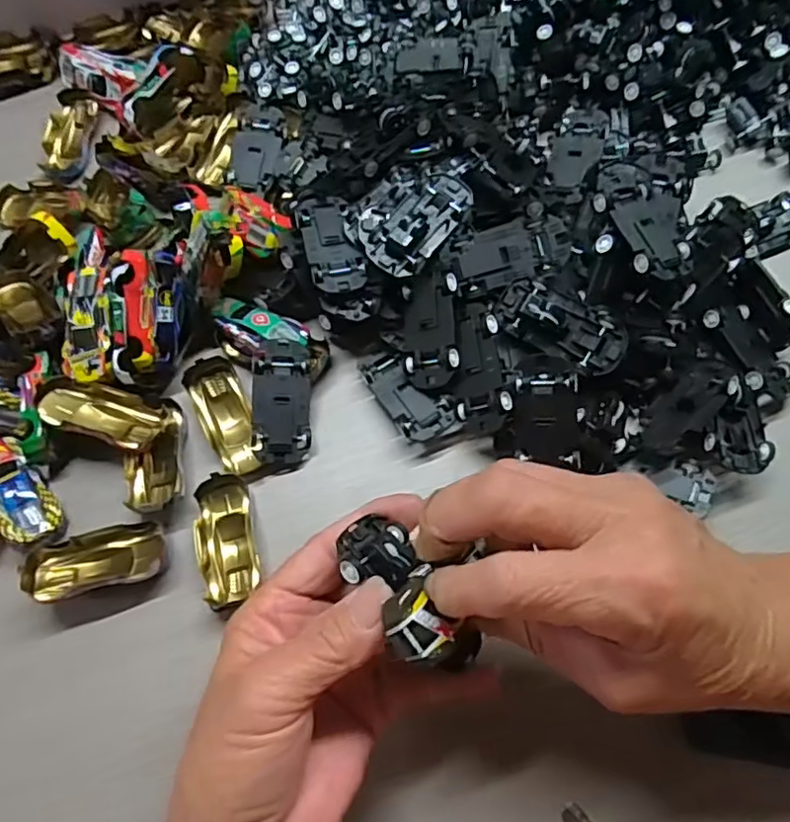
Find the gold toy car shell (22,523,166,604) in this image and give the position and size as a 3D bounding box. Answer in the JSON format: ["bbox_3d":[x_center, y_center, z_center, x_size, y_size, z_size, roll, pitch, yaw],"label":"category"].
[{"bbox_3d":[-0.144,0.072,0.299,0.060,0.022,0.031,-16,69,-4],"label":"gold toy car shell"}]

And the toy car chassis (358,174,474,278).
[{"bbox_3d":[0.008,-0.101,0.320,0.042,0.021,0.065,36,74,15],"label":"toy car chassis"}]

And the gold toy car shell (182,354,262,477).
[{"bbox_3d":[-0.090,0.003,0.329,0.026,0.021,0.060,-24,69,-7],"label":"gold toy car shell"}]

